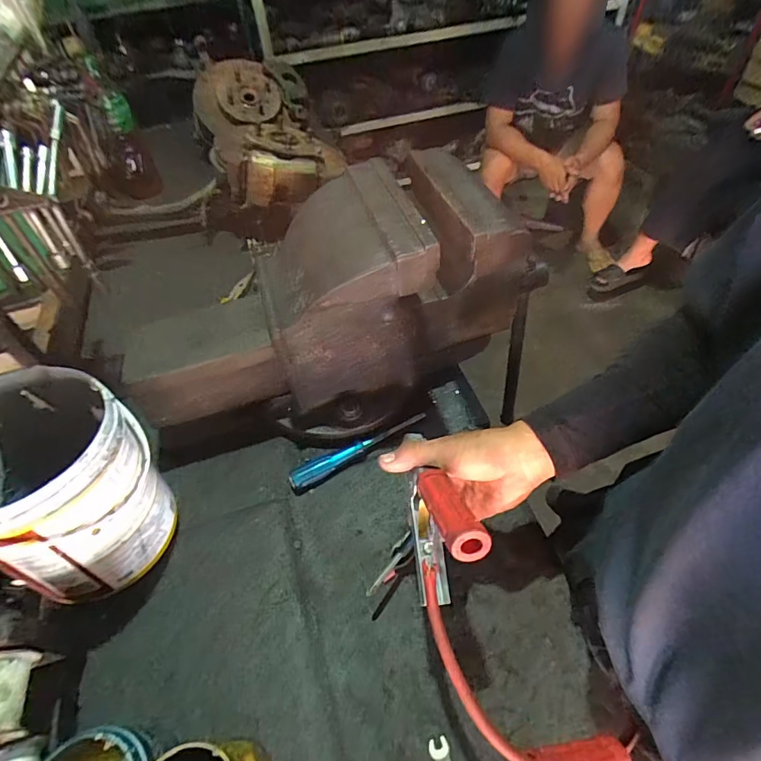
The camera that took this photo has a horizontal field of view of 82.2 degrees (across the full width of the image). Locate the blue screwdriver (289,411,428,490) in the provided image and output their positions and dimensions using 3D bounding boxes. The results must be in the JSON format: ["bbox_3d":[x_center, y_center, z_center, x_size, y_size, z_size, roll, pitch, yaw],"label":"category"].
[{"bbox_3d":[-0.030,0.090,0.590,0.196,0.029,0.027,-25,54,-18],"label":"blue screwdriver"}]

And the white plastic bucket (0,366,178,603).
[{"bbox_3d":[-0.337,0.111,0.472,0.171,0.202,0.162,24,55,19],"label":"white plastic bucket"}]

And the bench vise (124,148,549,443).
[{"bbox_3d":[-0.056,-0.083,0.566,0.501,0.284,0.214,-6,51,-4],"label":"bench vise"}]

